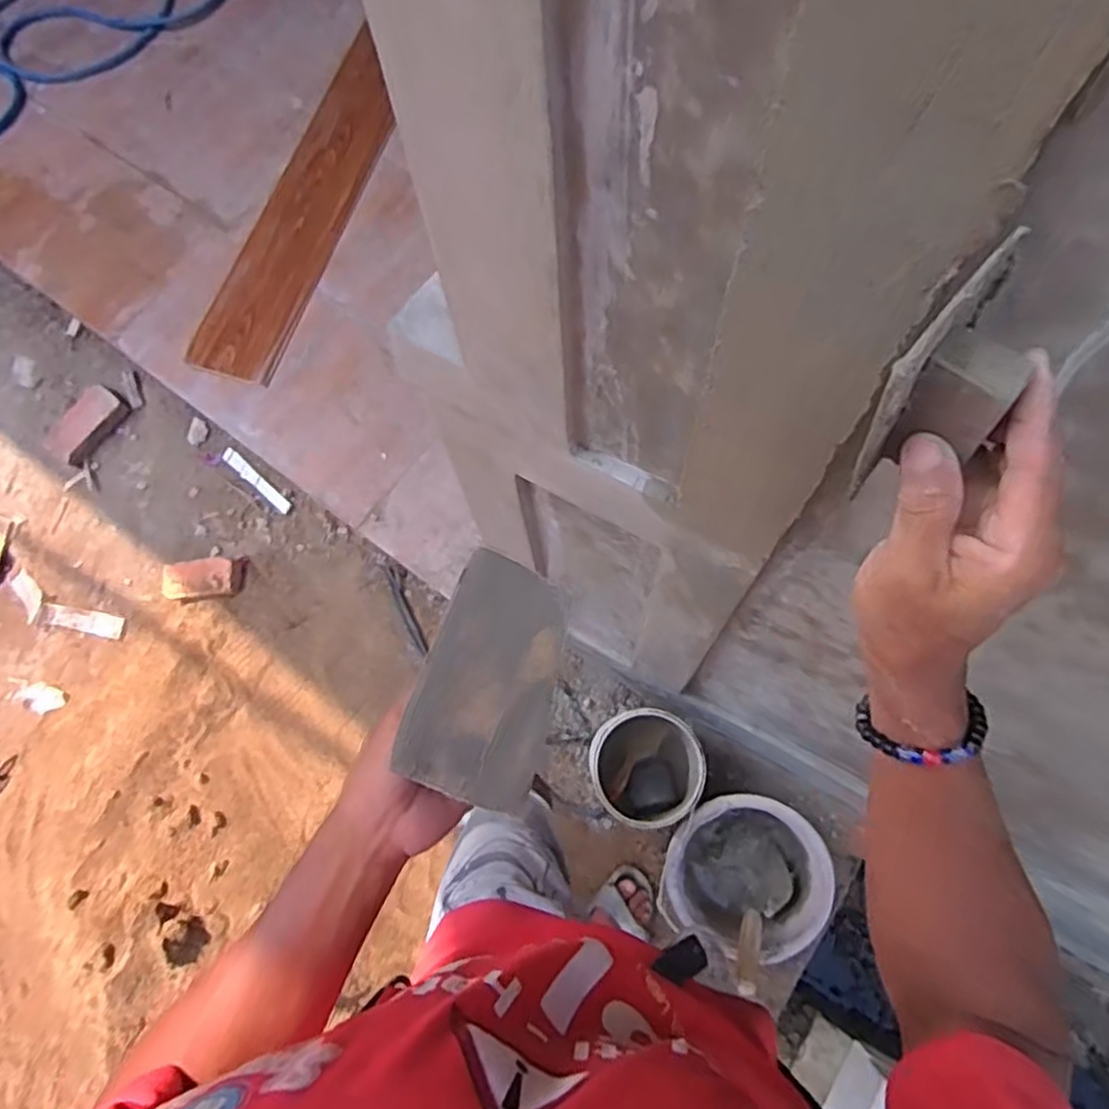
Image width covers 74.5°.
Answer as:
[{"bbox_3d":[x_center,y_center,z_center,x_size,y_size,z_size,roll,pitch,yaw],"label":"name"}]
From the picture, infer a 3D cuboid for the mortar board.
[{"bbox_3d":[-0.037,0.073,0.459,0.084,0.007,0.160,26,51,-11],"label":"mortar board"}]

